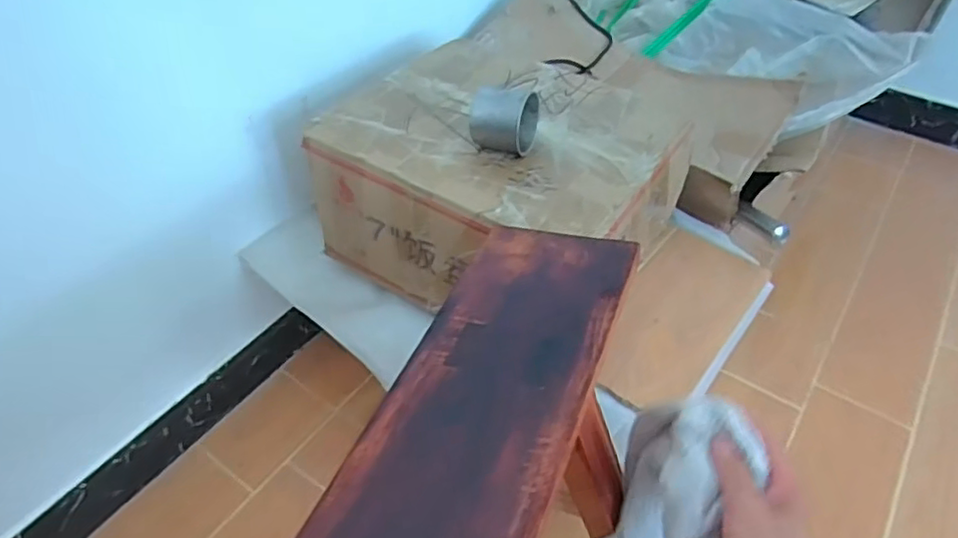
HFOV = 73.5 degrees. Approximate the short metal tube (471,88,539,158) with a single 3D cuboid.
[{"bbox_3d":[0.027,-0.160,0.688,0.057,0.071,0.059,20,48,19],"label":"short metal tube"}]

